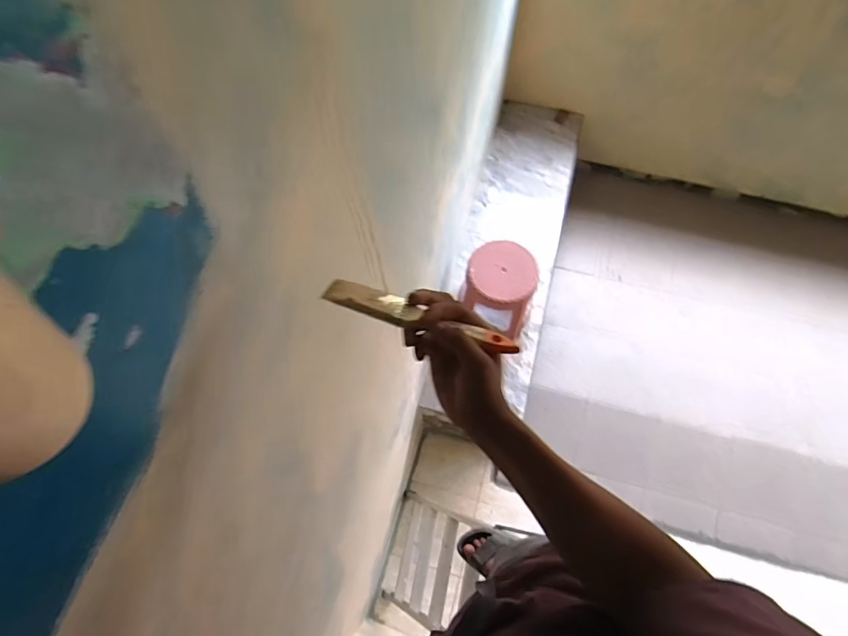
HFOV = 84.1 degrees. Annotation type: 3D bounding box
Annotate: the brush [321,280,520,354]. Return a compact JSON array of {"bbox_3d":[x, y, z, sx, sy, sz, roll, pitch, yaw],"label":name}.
[{"bbox_3d":[-0.001,0.000,0.429,0.178,0.020,0.030,18,71,1],"label":"brush"}]

